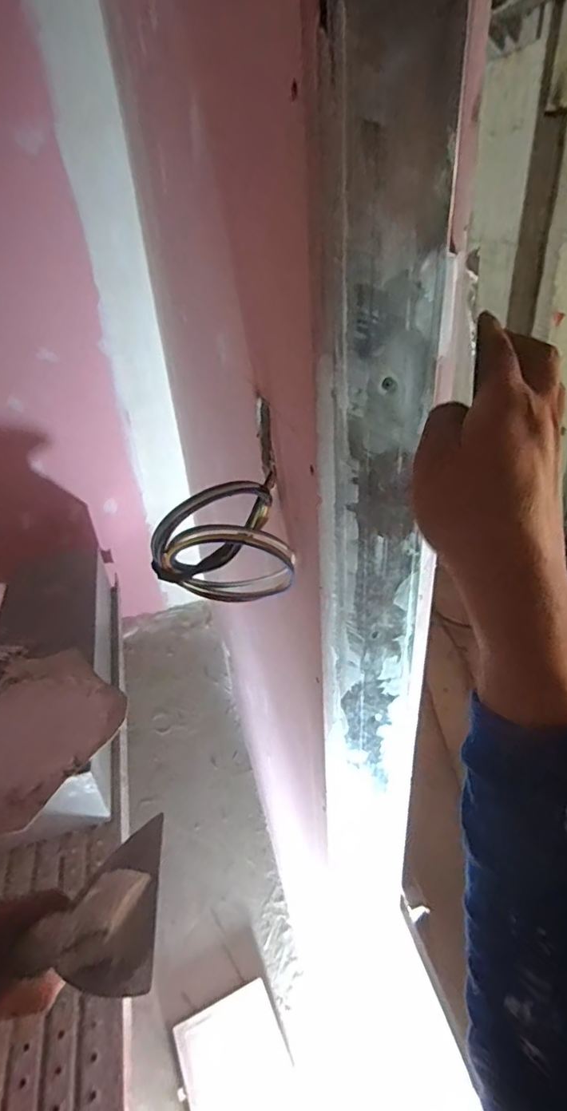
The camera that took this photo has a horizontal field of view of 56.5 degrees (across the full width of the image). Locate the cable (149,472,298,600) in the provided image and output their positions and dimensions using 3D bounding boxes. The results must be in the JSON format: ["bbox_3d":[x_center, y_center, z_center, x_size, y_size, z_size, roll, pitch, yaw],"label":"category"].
[{"bbox_3d":[-0.051,-0.004,0.480,0.131,0.145,0.055,-29,40,-33],"label":"cable"}]

